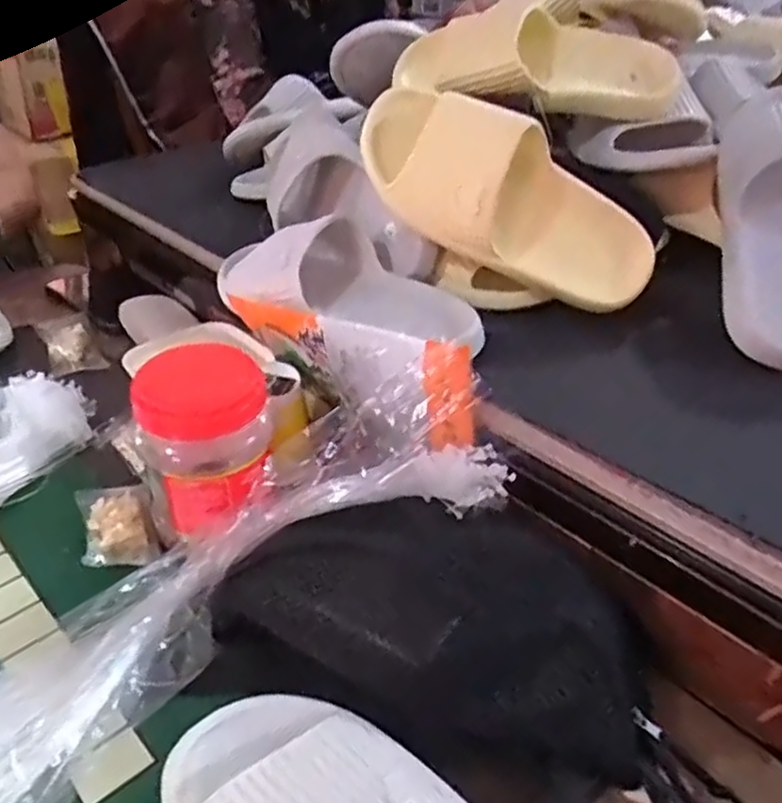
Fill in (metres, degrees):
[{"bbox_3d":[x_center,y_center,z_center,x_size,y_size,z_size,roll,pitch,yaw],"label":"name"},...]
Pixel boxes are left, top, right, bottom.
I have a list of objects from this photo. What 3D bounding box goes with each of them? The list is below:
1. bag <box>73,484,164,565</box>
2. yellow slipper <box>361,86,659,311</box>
[{"bbox_3d":[-0.202,0.091,0.541,0.049,0.019,0.092,-14,36,-19],"label":"bag"},{"bbox_3d":[0.094,-0.161,0.576,0.253,0.108,0.074,29,36,-6],"label":"yellow slipper"}]

